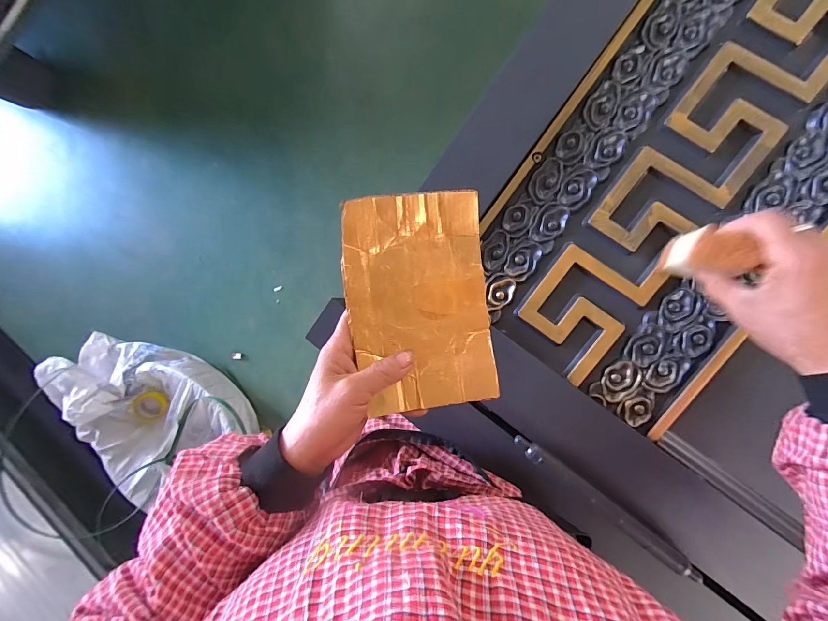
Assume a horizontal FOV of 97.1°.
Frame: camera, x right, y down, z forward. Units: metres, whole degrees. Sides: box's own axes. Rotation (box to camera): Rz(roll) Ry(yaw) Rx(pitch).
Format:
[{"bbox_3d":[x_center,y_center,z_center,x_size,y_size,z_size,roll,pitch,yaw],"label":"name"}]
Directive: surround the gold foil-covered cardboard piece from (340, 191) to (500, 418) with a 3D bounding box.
[{"bbox_3d":[0.004,-0.006,0.291,0.109,0.013,0.165,-7,93,-7],"label":"gold foil-covered cardboard piece"}]

